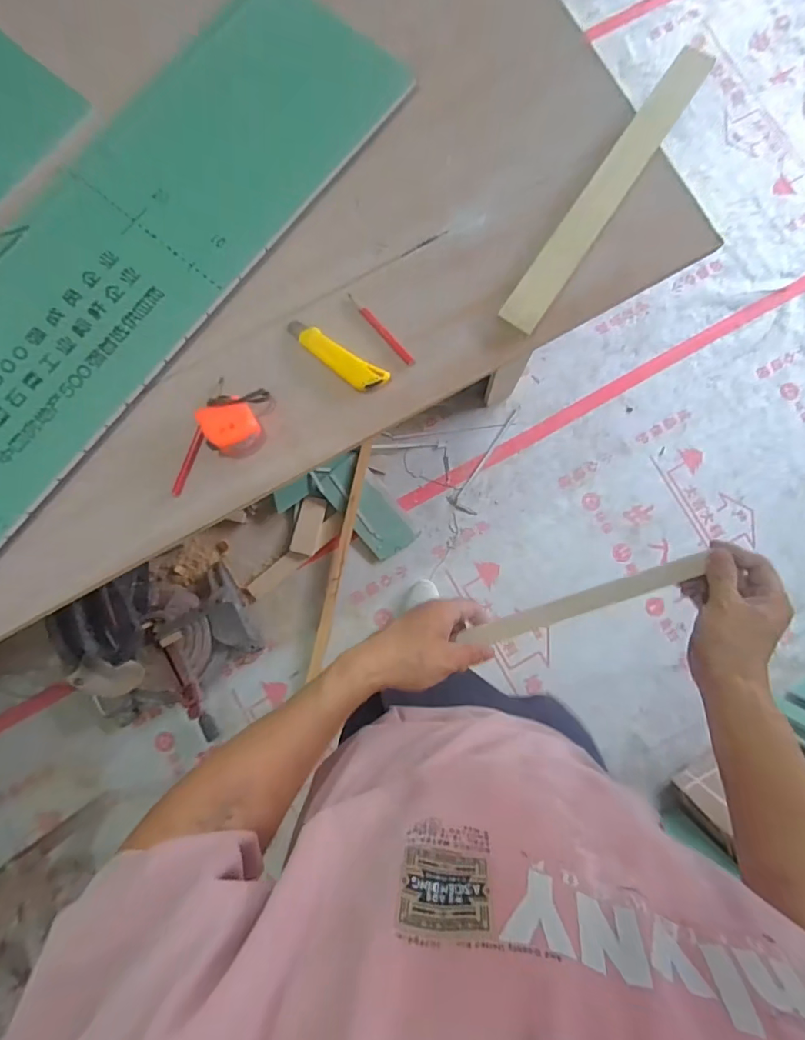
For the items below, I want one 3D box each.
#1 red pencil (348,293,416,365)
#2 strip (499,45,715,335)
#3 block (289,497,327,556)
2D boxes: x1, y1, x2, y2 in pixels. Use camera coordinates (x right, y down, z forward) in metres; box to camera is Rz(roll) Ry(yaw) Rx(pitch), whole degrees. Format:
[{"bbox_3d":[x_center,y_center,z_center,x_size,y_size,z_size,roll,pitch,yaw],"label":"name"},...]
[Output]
[{"bbox_3d":[-0.031,-0.262,0.659,0.013,0.012,0.133,-40,85,-4],"label":"red pencil"},{"bbox_3d":[0.274,-0.444,0.650,0.052,0.016,0.436,35,85,4],"label":"strip"},{"bbox_3d":[-0.275,0.017,1.408,0.074,0.020,0.169,16,84,2],"label":"block"}]

